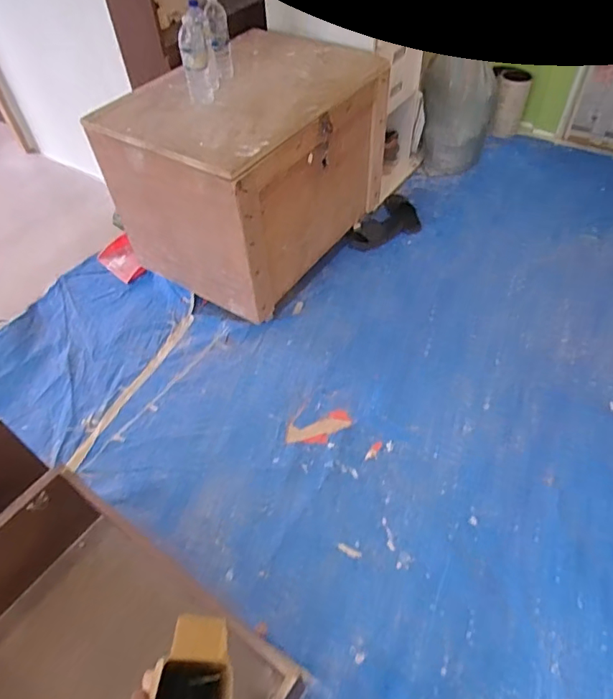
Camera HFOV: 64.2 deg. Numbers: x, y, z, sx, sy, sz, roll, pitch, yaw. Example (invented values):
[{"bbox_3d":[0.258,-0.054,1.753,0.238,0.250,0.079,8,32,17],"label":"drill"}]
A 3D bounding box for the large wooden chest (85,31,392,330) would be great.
[{"bbox_3d":[-0.203,-0.675,1.856,0.595,0.644,0.869,29,57,25],"label":"large wooden chest"}]

